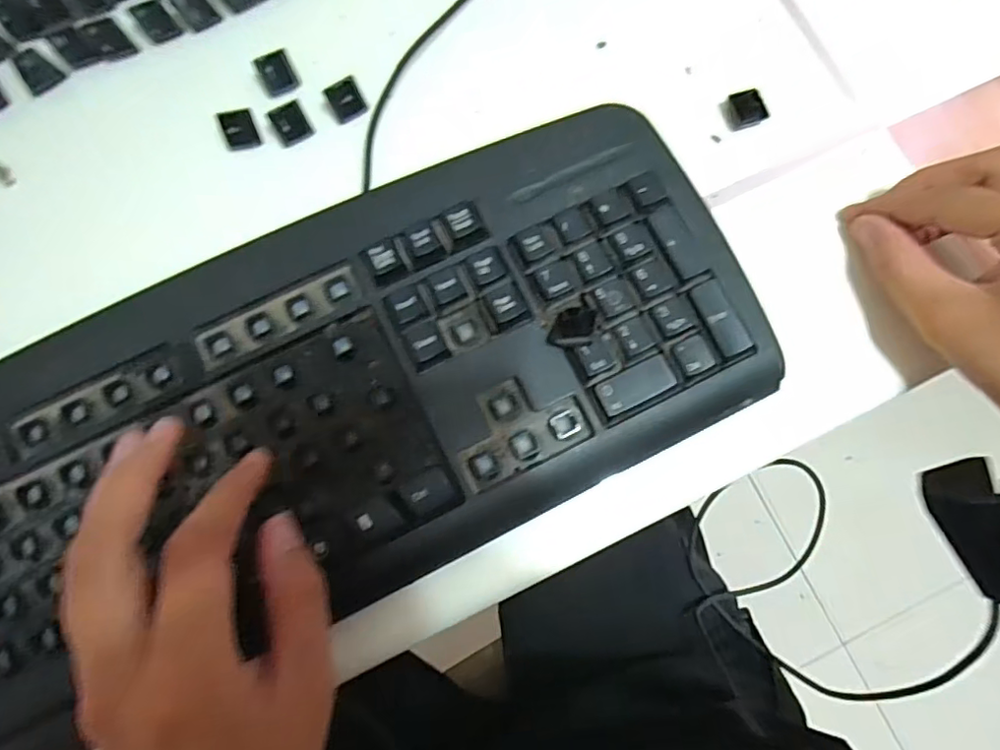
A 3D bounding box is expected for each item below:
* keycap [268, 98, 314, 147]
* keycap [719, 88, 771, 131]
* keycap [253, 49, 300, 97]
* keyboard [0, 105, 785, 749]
[{"bbox_3d":[-0.104,-0.125,0.286,0.016,0.012,0.016,-27,79,-4],"label":"keycap"},{"bbox_3d":[0.123,-0.133,0.290,0.021,0.008,0.016,-18,79,-3],"label":"keycap"},{"bbox_3d":[-0.112,-0.152,0.291,0.017,0.011,0.014,-27,79,-4],"label":"keycap"},{"bbox_3d":[-0.100,0.026,0.247,0.430,0.023,0.165,-24,79,-4],"label":"keyboard"}]

